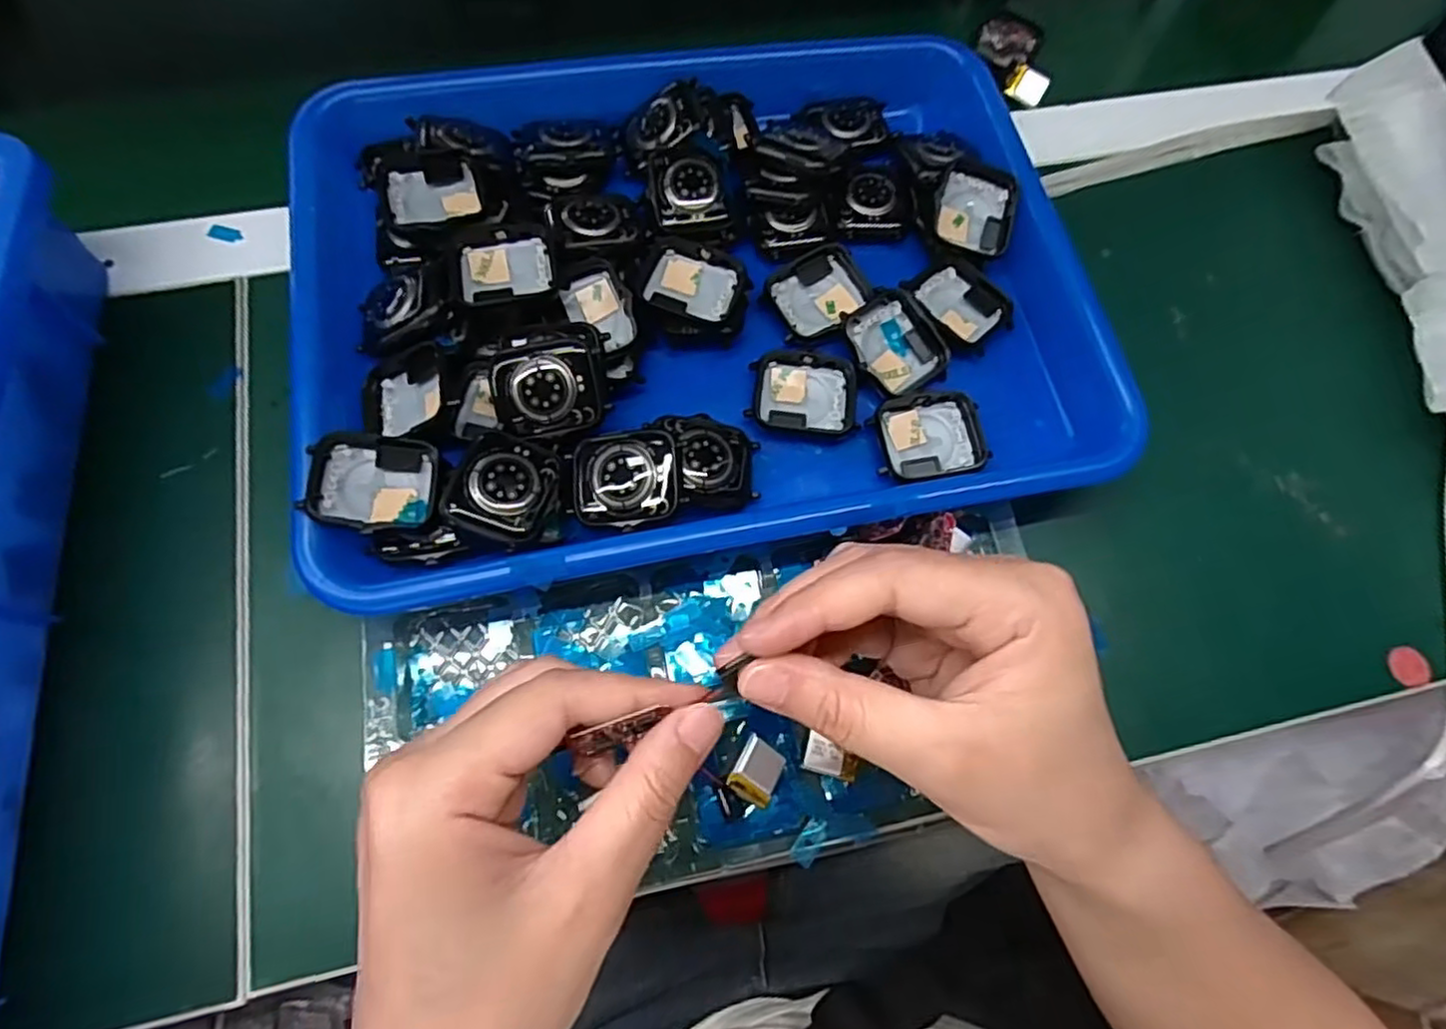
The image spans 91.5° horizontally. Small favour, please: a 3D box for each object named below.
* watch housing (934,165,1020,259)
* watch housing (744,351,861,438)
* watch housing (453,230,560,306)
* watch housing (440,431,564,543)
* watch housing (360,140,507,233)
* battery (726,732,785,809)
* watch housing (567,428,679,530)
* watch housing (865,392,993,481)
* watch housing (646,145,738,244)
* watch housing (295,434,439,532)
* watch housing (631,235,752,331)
[{"bbox_3d":[0.115,-0.140,0.324,0.037,0.010,0.041,15,86,0],"label":"watch housing"},{"bbox_3d":[0.034,-0.051,0.299,0.044,0.011,0.033,2,69,-2],"label":"watch housing"},{"bbox_3d":[-0.088,-0.100,0.289,0.040,0.007,0.031,-9,70,-6],"label":"watch housing"},{"bbox_3d":[-0.080,-0.011,0.257,0.034,0.012,0.041,11,69,2],"label":"watch housing"},{"bbox_3d":[-0.122,-0.139,0.298,0.052,0.012,0.043,-14,70,-8],"label":"watch housing"},{"bbox_3d":[0.013,0.093,0.256,0.017,0.005,0.021,29,71,8],"label":"battery"},{"bbox_3d":[-0.037,-0.013,0.264,0.039,0.012,0.035,-3,69,-4],"label":"watch housing"},{"bbox_3d":[0.086,-0.033,0.295,0.045,0.011,0.035,-11,70,-7],"label":"watch housing"},{"bbox_3d":[-0.015,-0.143,0.315,0.035,0.008,0.044,-12,93,-8],"label":"watch housing"},{"bbox_3d":[-0.127,-0.011,0.257,0.042,0.010,0.037,4,63,-22],"label":"watch housing"},{"bbox_3d":[-0.013,-0.099,0.302,0.044,0.008,0.035,19,69,5],"label":"watch housing"}]

